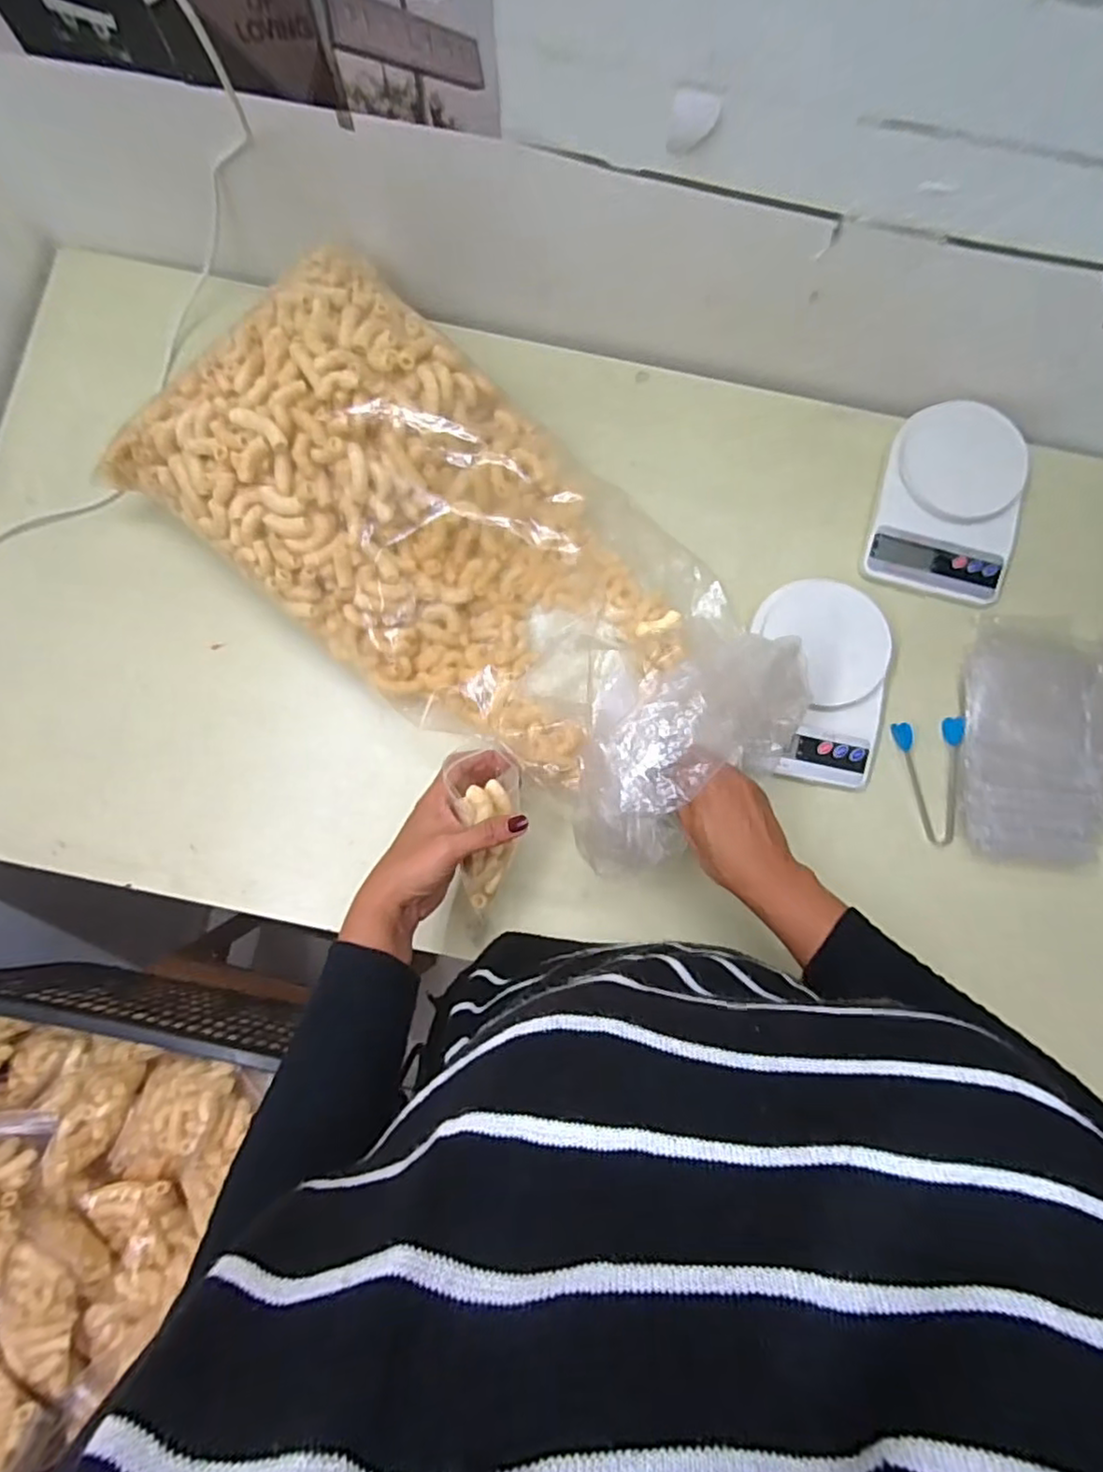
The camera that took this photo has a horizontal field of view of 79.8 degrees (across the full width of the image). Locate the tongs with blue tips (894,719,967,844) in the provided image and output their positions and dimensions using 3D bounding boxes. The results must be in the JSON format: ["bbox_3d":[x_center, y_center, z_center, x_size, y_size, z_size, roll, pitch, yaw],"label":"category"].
[{"bbox_3d":[0.357,0.042,0.609,0.064,0.012,0.115,-6,85,0],"label":"tongs with blue tips"}]

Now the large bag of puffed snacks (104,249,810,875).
[{"bbox_3d":[-0.057,-0.137,0.530,0.554,0.176,0.254,39,86,4],"label":"large bag of puffed snacks"}]

